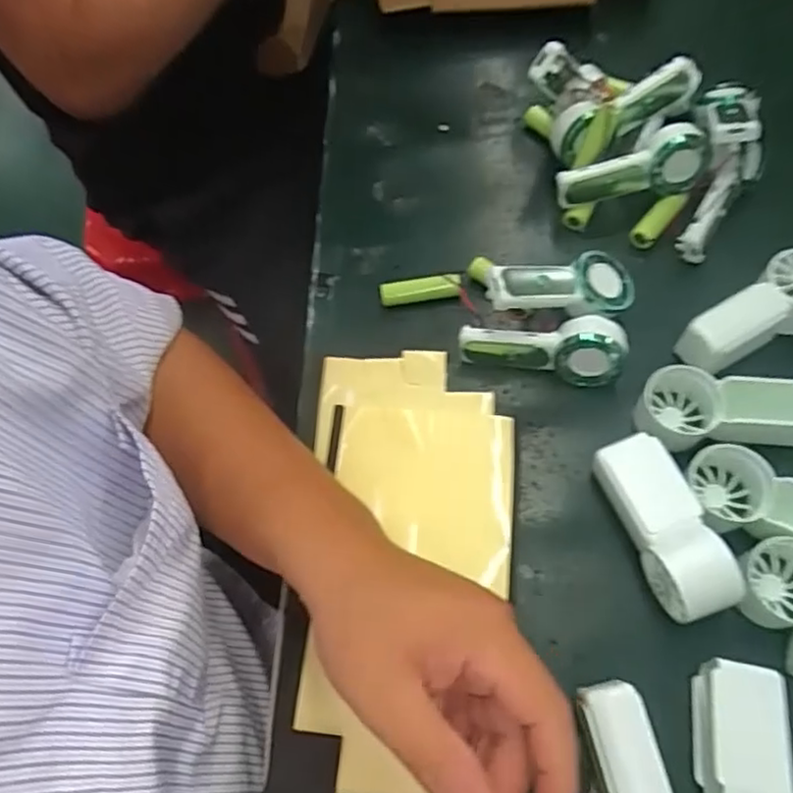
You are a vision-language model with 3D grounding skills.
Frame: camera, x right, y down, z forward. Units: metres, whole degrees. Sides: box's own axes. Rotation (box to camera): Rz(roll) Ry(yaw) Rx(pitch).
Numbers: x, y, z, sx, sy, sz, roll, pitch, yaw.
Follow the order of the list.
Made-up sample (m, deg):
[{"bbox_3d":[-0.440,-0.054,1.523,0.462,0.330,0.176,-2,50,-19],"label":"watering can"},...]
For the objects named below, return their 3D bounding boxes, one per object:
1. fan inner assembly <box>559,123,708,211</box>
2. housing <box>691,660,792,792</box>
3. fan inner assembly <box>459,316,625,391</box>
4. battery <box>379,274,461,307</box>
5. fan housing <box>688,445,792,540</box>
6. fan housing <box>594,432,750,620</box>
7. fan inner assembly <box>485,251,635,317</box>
[{"bbox_3d":[0.147,-0.142,0.425,0.090,0.033,0.025,-12,62,11],"label":"fan inner assembly"},{"bbox_3d":[0.154,0.168,0.295,0.039,0.025,0.091,6,66,7],"label":"housing"},{"bbox_3d":[0.084,-0.028,0.389,0.093,0.034,0.027,3,62,19],"label":"fan inner assembly"},{"bbox_3d":[0.015,-0.067,0.424,0.051,0.014,0.014,-6,65,1],"label":"battery"},{"bbox_3d":[0.197,0.057,0.342,0.090,0.033,0.048,15,67,11],"label":"fan housing"},{"bbox_3d":[0.136,0.066,0.344,0.037,0.030,0.093,-19,65,-5],"label":"fan housing"},{"bbox_3d":[0.095,-0.062,0.385,0.093,0.022,0.036,-6,61,-20],"label":"fan inner assembly"}]

